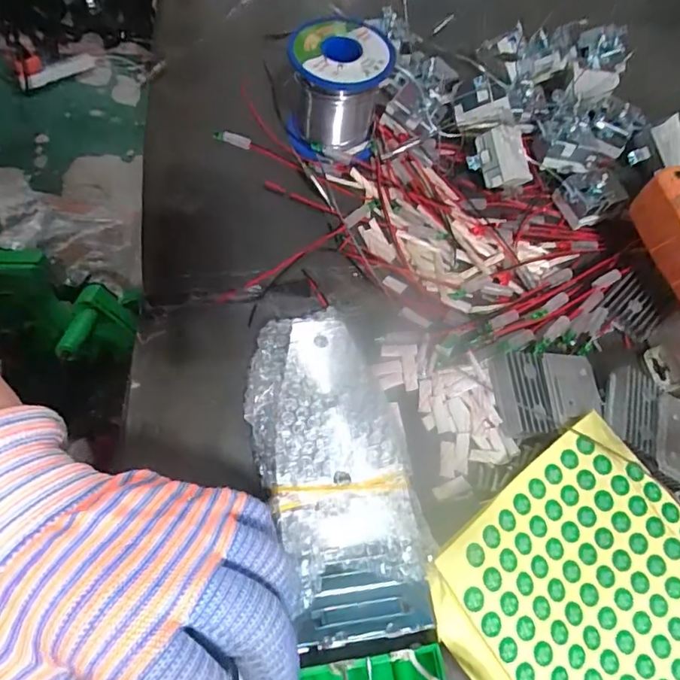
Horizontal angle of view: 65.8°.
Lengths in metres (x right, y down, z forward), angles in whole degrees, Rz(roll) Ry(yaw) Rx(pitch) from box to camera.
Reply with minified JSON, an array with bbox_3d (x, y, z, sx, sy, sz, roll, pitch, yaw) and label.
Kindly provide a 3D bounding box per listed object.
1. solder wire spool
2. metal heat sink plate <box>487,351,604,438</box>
[{"bbox_3d":[-0.002,-0.167,0.351,0.066,0.061,0.069,4,61,-2],"label":"solder wire spool"},{"bbox_3d":[0.113,0.027,0.282,0.056,0.013,0.046,0,63,-8],"label":"metal heat sink plate"}]

